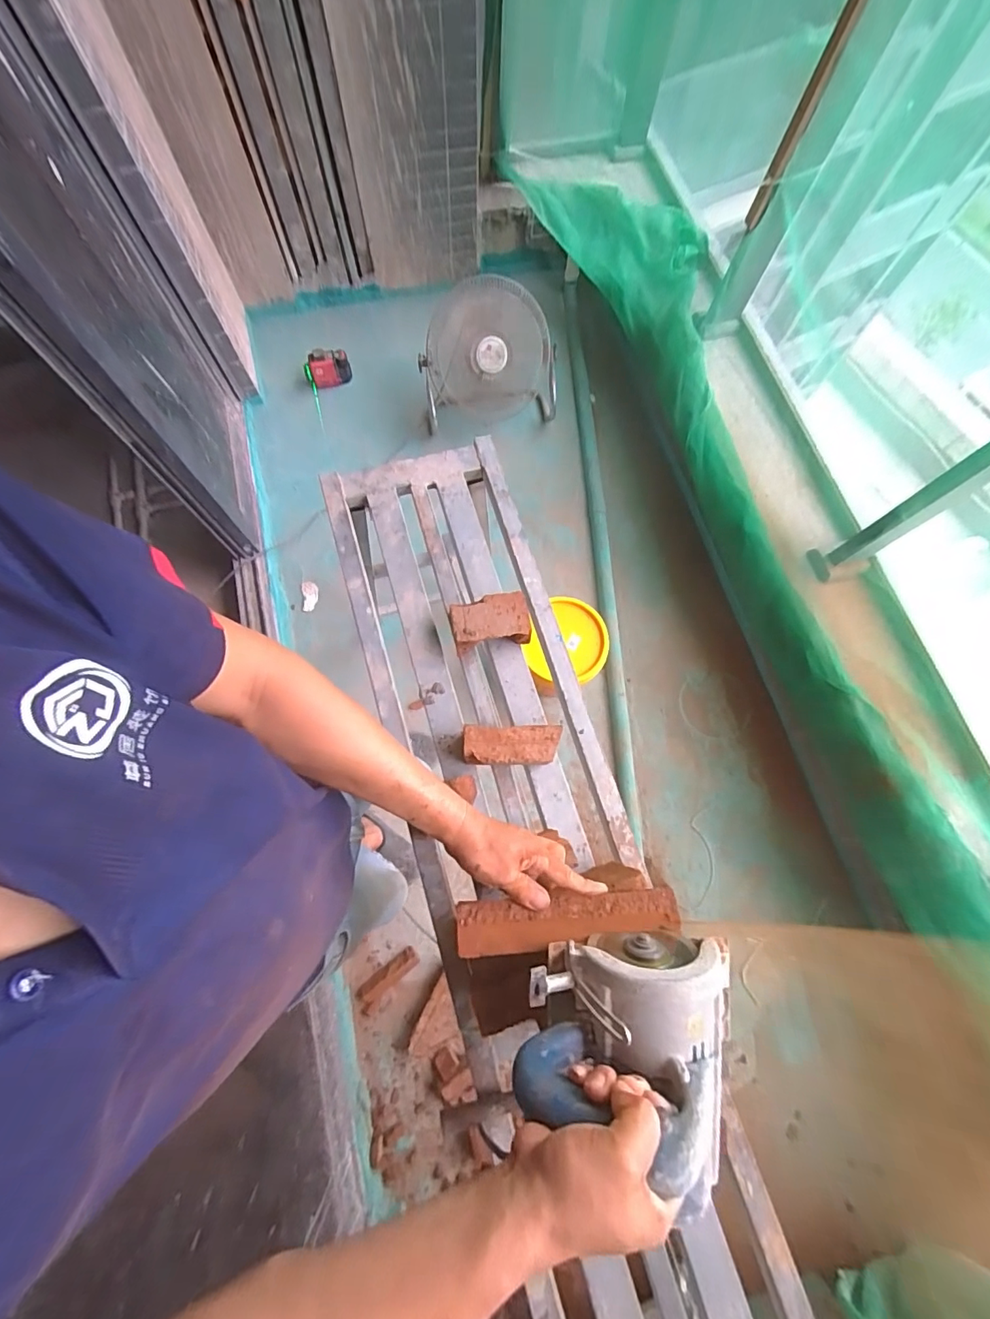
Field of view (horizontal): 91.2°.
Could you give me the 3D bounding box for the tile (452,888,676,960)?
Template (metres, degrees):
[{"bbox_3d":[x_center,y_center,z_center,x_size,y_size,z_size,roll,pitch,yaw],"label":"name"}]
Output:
[{"bbox_3d":[0.072,0.251,0.469,0.213,0.015,0.045,-3,74,-6],"label":"tile"}]

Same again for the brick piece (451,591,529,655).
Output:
[{"bbox_3d":[-0.007,-0.052,0.692,0.106,0.050,0.067,-9,74,-5],"label":"brick piece"}]

